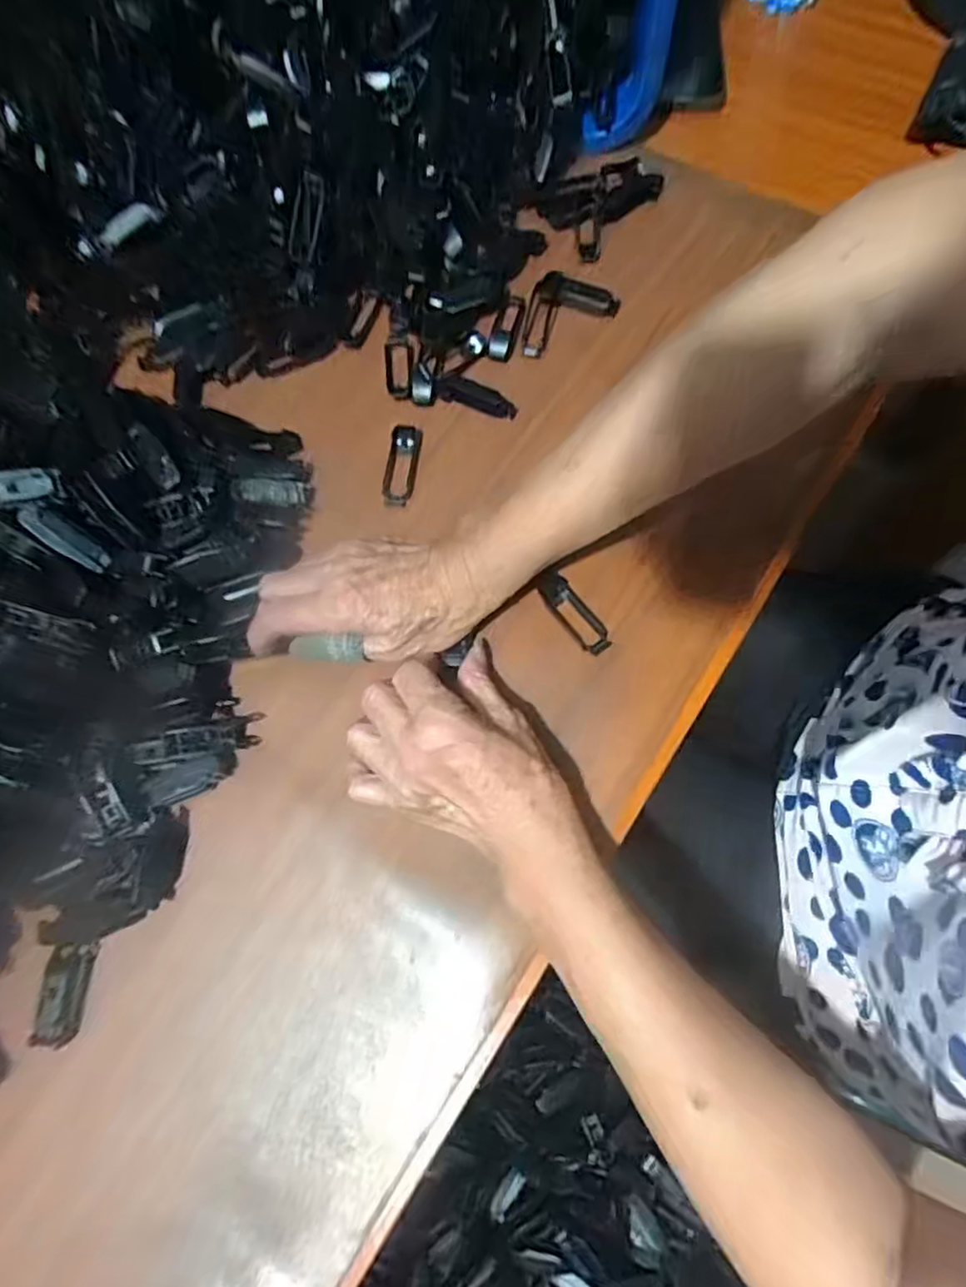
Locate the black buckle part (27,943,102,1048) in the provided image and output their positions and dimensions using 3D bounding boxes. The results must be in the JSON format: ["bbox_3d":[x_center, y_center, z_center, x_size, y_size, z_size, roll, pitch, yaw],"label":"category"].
[{"bbox_3d":[-0.219,0.183,0.343,0.021,0.009,0.048,5,72,4],"label":"black buckle part"}]

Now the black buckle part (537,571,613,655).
[{"bbox_3d":[0.055,-0.017,0.401,0.018,0.011,0.056,-32,73,-8],"label":"black buckle part"}]

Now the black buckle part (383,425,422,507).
[{"bbox_3d":[-0.054,-0.119,0.440,0.022,0.014,0.055,9,73,6],"label":"black buckle part"}]

